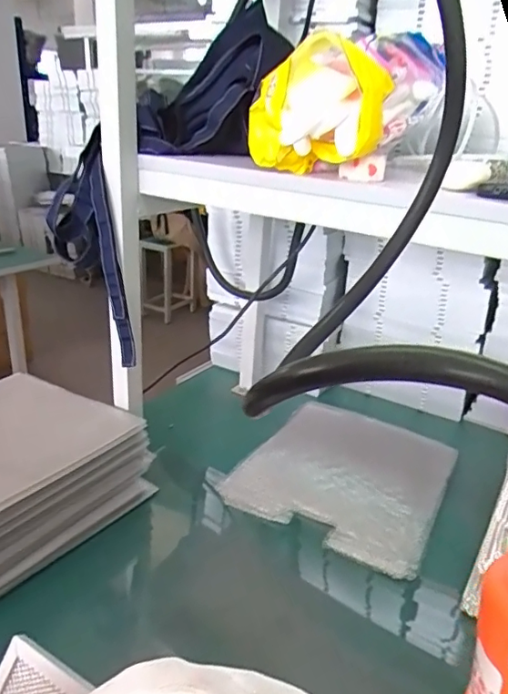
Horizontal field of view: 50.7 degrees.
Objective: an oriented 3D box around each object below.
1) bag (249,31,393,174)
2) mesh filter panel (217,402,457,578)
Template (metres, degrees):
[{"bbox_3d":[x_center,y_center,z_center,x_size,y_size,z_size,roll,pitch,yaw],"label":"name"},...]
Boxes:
[{"bbox_3d":[0.058,-0.229,0.517,0.118,0.109,0.148,3,24,-1],"label":"bag"},{"bbox_3d":[0.146,0.193,0.841,0.277,0.024,0.321,15,27,25],"label":"mesh filter panel"}]

